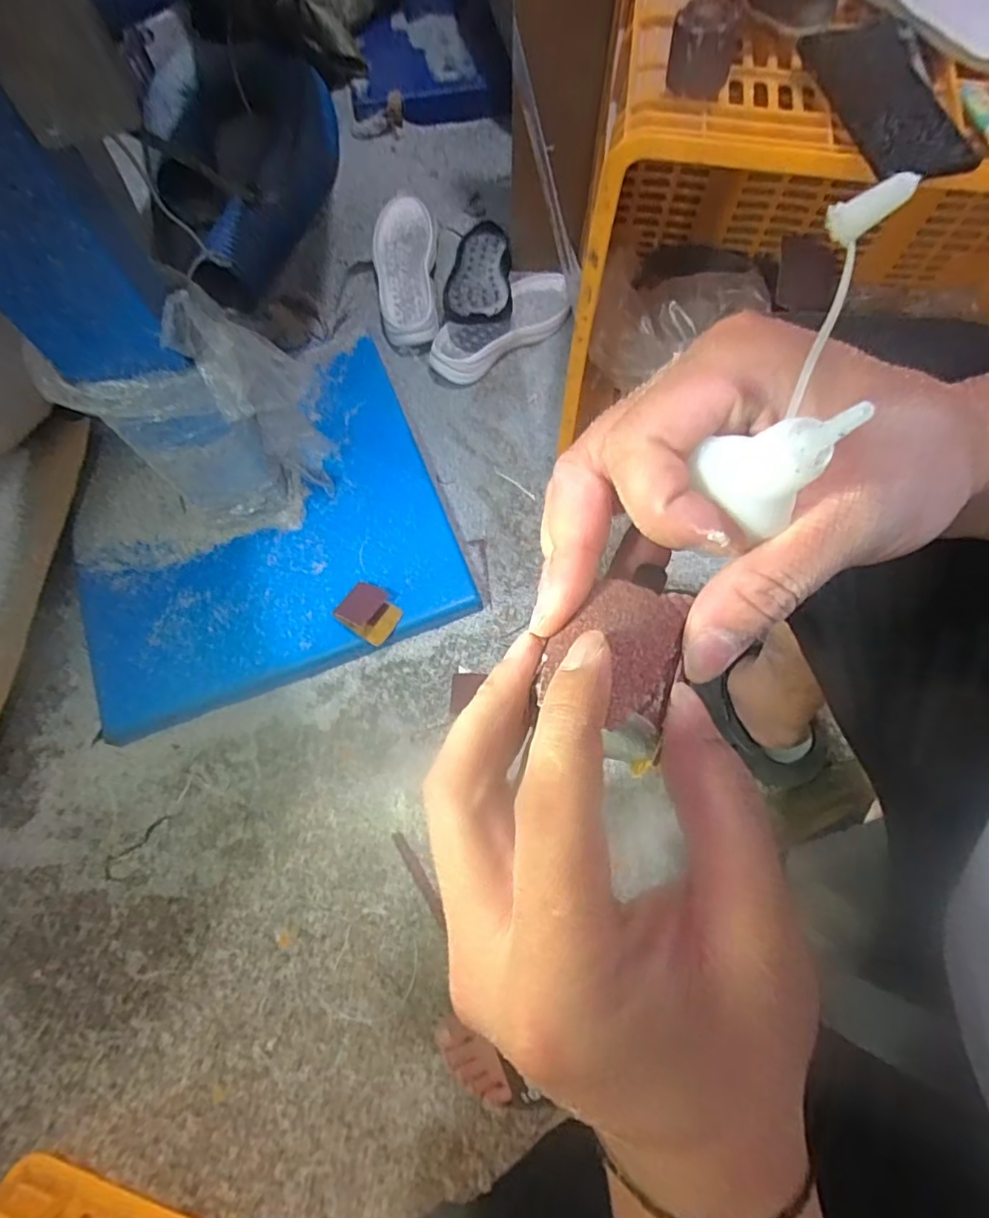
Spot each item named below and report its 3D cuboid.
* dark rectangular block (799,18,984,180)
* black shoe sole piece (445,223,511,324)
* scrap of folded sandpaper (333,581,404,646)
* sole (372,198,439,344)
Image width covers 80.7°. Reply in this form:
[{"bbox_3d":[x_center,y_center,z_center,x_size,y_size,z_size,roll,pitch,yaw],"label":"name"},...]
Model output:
[{"bbox_3d":[0.300,-0.389,0.444,0.096,0.018,0.166,-5,71,-1],"label":"dark rectangular block"},{"bbox_3d":[-0.021,-0.539,0.930,0.100,0.029,0.293,4,58,0],"label":"black shoe sole piece"},{"bbox_3d":[-0.162,0.005,0.753,0.069,0.026,0.061,34,75,11],"label":"scrap of folded sandpaper"},{"bbox_3d":[-0.146,-0.555,0.961,0.101,0.065,0.265,-4,71,-1],"label":"sole"}]

